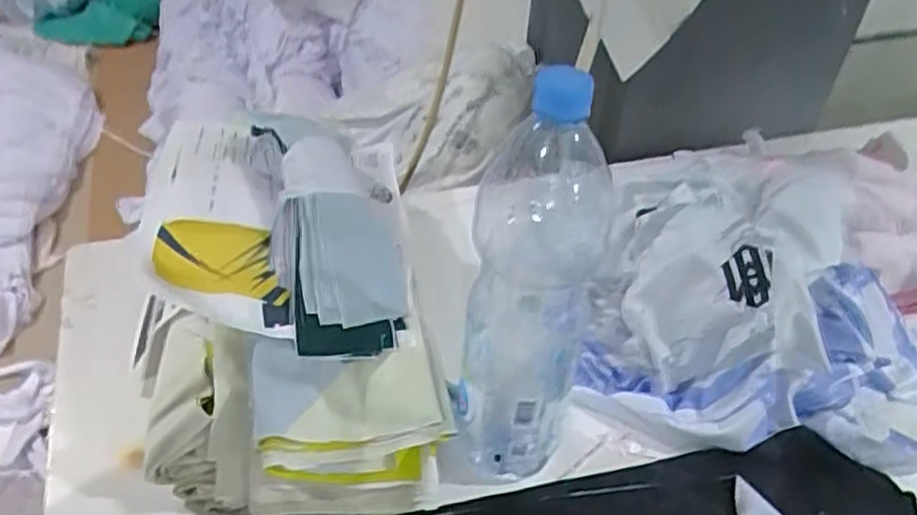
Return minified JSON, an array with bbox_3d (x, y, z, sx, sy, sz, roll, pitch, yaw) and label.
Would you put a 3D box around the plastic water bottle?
[{"bbox_3d":[0.049,0.023,0.503,0.078,0.315,0.104,10,41,7],"label":"plastic water bottle"}]

